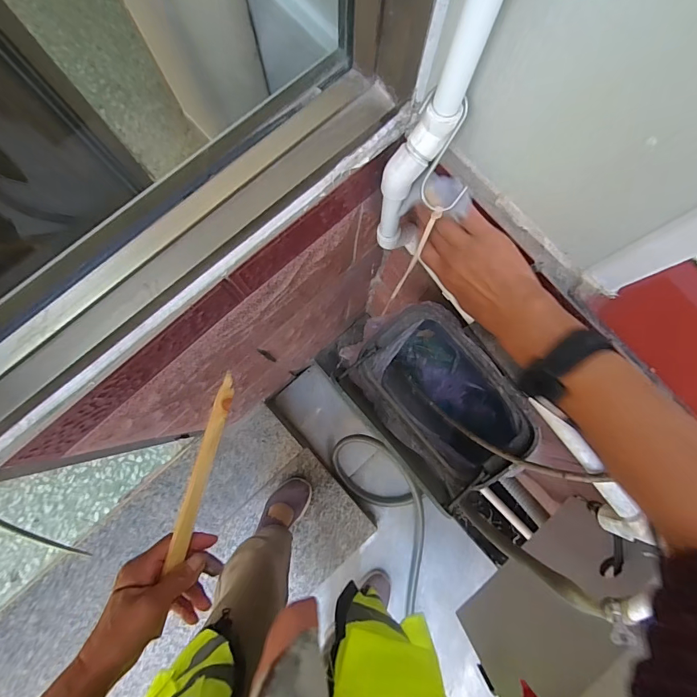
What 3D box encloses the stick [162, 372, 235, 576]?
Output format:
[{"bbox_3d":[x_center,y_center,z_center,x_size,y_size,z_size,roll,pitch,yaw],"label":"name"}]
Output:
[{"bbox_3d":[-0.147,0.119,0.398,0.017,0.015,0.186,15,82,1],"label":"stick"}]

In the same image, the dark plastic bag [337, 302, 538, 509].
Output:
[{"bbox_3d":[0.137,0.081,0.620,0.194,0.225,0.270,-38,84,-6],"label":"dark plastic bag"}]

